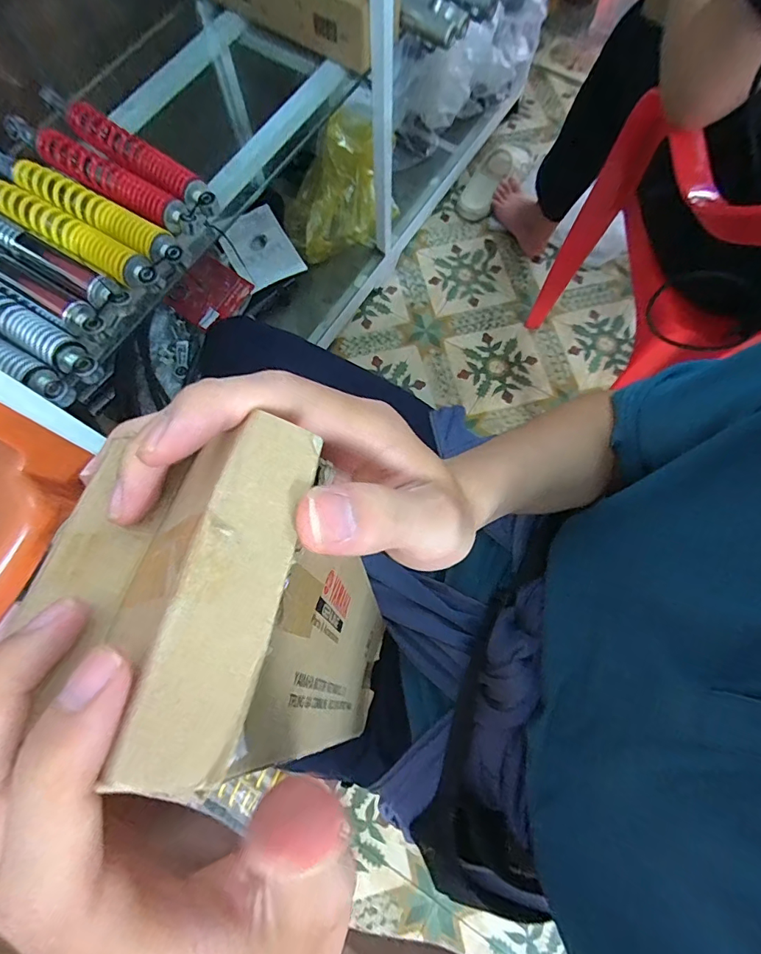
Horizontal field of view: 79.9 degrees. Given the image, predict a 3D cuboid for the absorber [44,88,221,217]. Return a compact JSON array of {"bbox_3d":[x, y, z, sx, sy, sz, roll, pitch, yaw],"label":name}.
[{"bbox_3d":[-0.352,-0.458,0.635,0.311,0.041,0.050,33,76,10],"label":"absorber"}]

